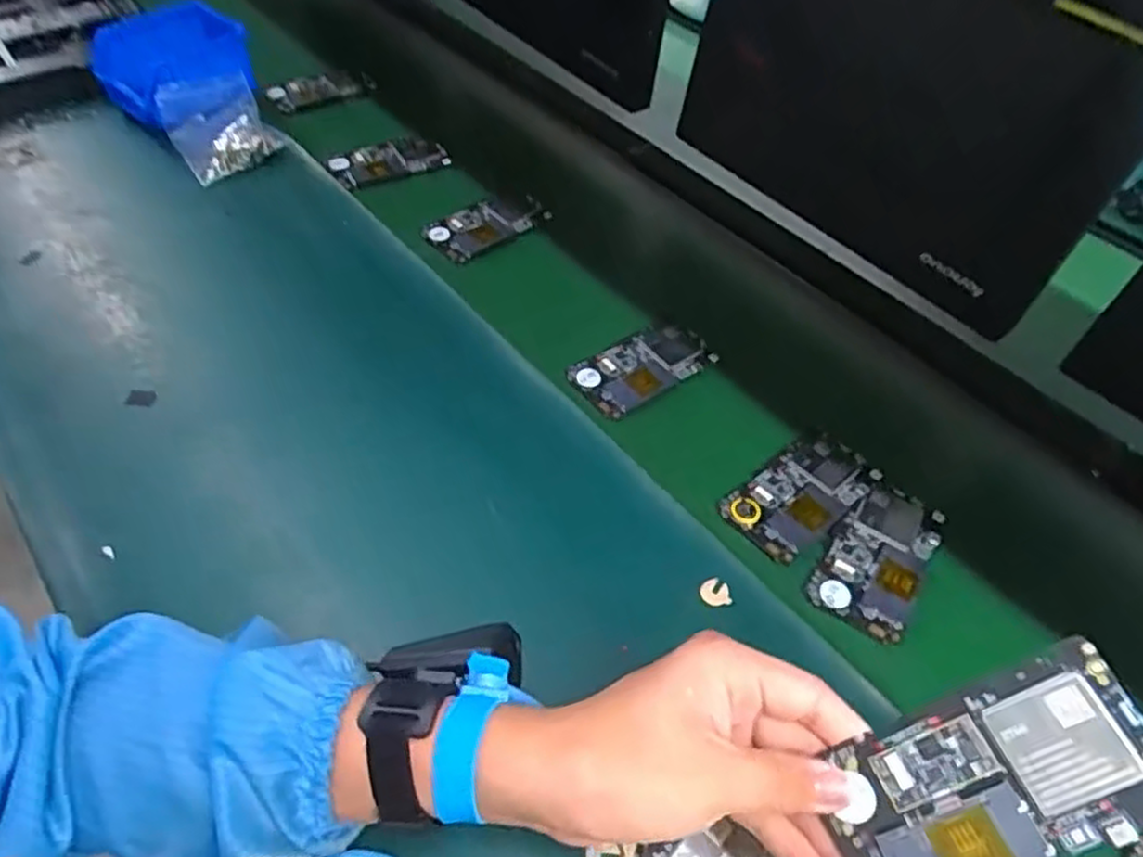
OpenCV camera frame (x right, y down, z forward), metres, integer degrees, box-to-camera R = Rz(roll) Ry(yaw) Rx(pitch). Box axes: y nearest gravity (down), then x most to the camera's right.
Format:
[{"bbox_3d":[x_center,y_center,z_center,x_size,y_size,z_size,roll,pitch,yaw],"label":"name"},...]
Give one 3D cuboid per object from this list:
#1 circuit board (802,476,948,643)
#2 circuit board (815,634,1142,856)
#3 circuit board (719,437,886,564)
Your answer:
[{"bbox_3d":[0.217,0.086,0.511,0.062,0.005,0.123,35,55,16],"label":"circuit board"},{"bbox_3d":[0.163,0.141,0.289,0.124,0.006,0.066,-32,65,13],"label":"circuit board"},{"bbox_3d":[0.171,0.047,0.538,0.120,0.004,0.063,-28,62,-27],"label":"circuit board"}]

